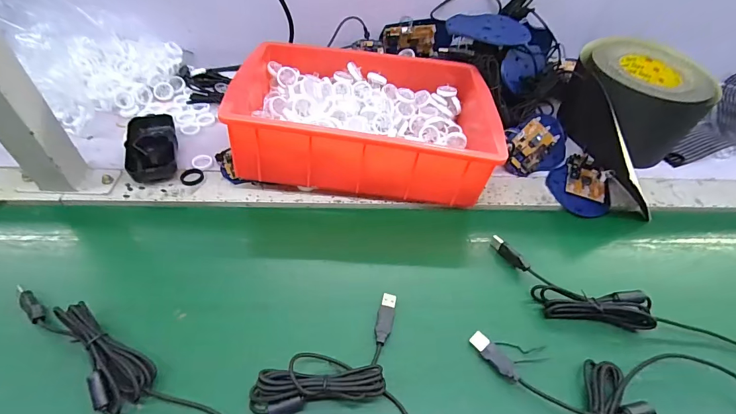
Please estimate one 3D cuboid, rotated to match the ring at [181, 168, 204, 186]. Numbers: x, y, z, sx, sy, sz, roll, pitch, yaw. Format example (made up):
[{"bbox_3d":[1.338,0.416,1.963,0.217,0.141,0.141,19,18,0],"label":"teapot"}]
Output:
[{"bbox_3d":[-0.206,-0.036,0.446,0.025,0.004,0.025,3,49,-3],"label":"ring"}]

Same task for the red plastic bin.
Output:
[{"bbox_3d":[-0.001,-0.115,0.472,0.286,0.096,0.209,5,49,-1],"label":"red plastic bin"}]

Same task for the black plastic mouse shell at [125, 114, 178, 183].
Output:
[{"bbox_3d":[-0.259,-0.073,0.457,0.050,0.027,0.108,-15,52,-17],"label":"black plastic mouse shell"}]

